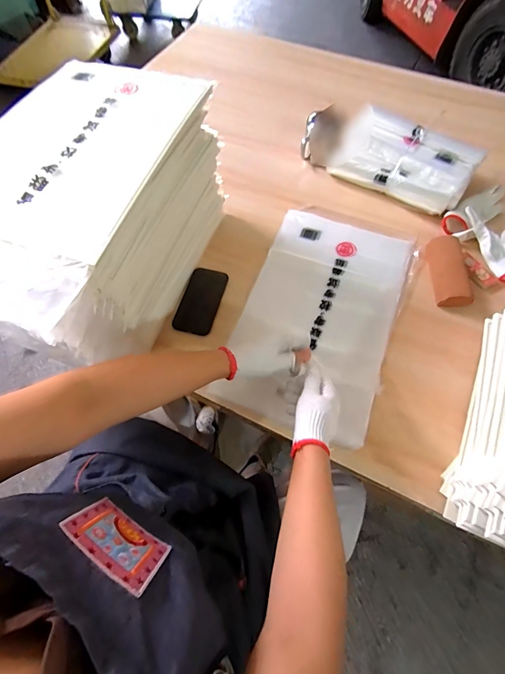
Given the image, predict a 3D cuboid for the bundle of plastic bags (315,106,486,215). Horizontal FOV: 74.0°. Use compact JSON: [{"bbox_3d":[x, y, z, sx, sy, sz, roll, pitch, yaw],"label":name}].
[{"bbox_3d":[0.319,-0.425,0.785,0.365,0.124,0.162,24,67,12],"label":"bundle of plastic bags"}]

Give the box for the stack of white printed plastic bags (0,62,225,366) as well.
[{"bbox_3d":[-0.261,-0.191,0.579,0.260,0.284,0.451,16,65,9],"label":"stack of white printed plastic bags"}]

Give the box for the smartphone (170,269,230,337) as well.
[{"bbox_3d":[-0.106,-0.075,0.691,0.077,0.014,0.153,13,65,7],"label":"smartphone"}]

